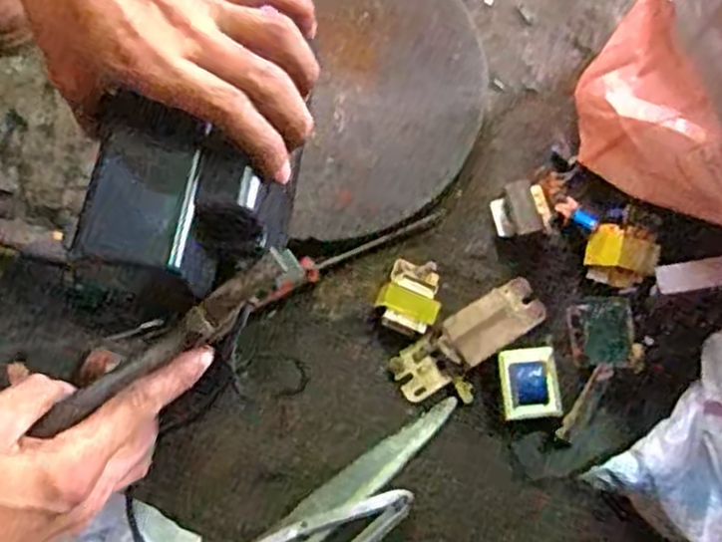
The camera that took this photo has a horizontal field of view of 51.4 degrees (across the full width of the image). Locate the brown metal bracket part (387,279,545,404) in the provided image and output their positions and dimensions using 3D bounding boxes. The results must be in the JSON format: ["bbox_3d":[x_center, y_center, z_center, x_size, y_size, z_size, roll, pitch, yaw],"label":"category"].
[{"bbox_3d":[0.083,0.050,0.566,0.127,0.037,0.040,-32,78,-6],"label":"brown metal bracket part"}]

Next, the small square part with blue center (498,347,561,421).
[{"bbox_3d":[0.121,0.082,0.545,0.040,0.015,0.051,-5,77,0],"label":"small square part with blue center"}]

